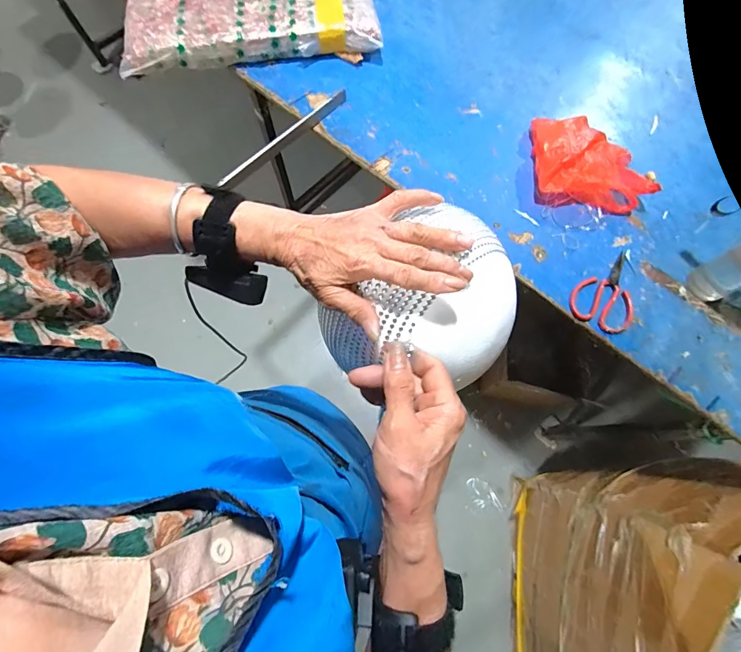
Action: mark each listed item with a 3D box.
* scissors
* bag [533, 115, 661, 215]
[{"bbox_3d":[0.404,-0.067,0.644,0.095,0.019,0.156,26,72,8],"label":"scissors"},{"bbox_3d":[0.405,-0.317,0.708,0.191,0.058,0.198,4,70,1],"label":"bag"}]

